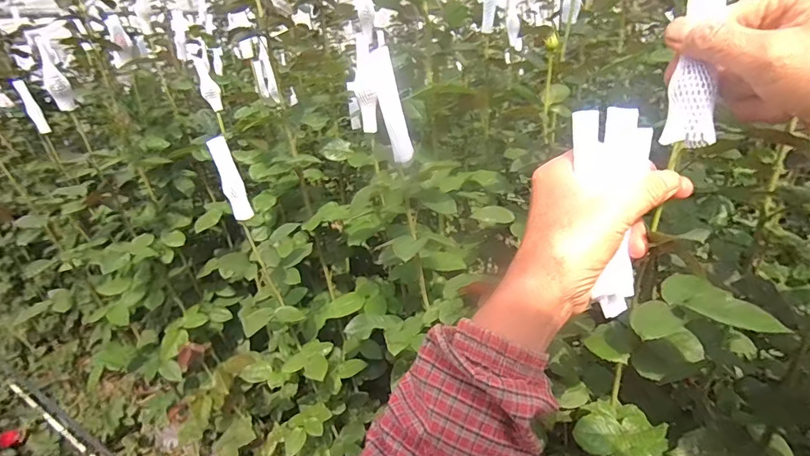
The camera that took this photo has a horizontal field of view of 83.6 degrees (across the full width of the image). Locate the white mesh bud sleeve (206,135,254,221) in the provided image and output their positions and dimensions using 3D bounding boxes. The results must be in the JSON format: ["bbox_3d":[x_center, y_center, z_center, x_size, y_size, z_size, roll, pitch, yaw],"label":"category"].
[{"bbox_3d":[-0.205,-0.057,0.535,0.026,0.098,0.020,-16,26,-19],"label":"white mesh bud sleeve"}]

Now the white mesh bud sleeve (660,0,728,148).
[{"bbox_3d":[0.185,-0.108,0.283,0.027,0.113,0.016,10,3,33],"label":"white mesh bud sleeve"}]

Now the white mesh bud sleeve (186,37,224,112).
[{"bbox_3d":[-0.364,-0.277,0.828,0.030,0.130,0.025,-20,3,-27],"label":"white mesh bud sleeve"}]

